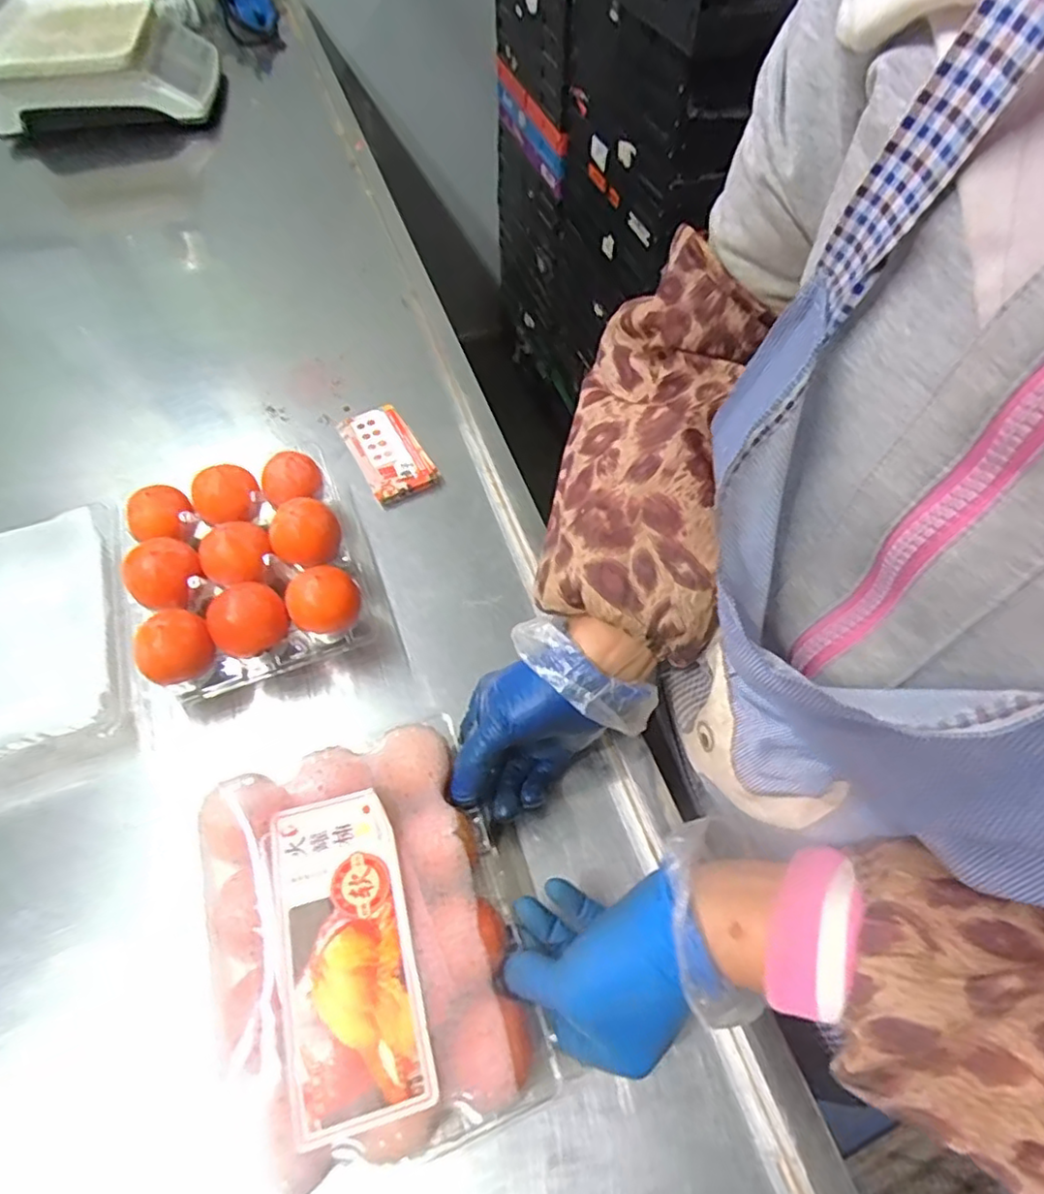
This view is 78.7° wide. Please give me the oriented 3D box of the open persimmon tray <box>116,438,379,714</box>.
[{"bbox_3d":[-0.194,-0.025,0.450,0.155,0.056,0.179,-21,61,-15],"label":"open persimmon tray"}]

